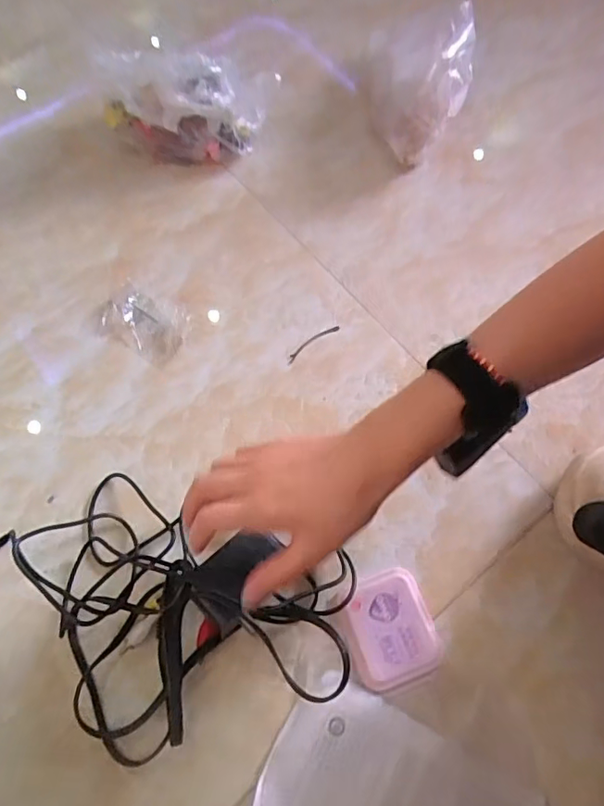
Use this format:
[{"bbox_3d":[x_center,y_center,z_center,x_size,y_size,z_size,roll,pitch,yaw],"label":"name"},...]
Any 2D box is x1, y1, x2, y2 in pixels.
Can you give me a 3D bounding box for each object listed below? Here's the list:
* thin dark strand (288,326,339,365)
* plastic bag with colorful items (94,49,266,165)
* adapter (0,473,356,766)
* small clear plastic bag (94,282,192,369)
[{"bbox_3d":[0.009,-0.057,0.489,0.060,0.004,0.009,-35,71,-16],"label":"thin dark strand"},{"bbox_3d":[-0.124,-0.299,0.540,0.166,0.092,0.055,5,65,0],"label":"plastic bag with colorful items"},{"bbox_3d":[-0.110,0.147,0.372,0.279,0.043,0.162,19,66,7],"label":"adapter"},{"bbox_3d":[-0.146,-0.075,0.489,0.086,0.007,0.058,26,67,10],"label":"small clear plastic bag"}]

